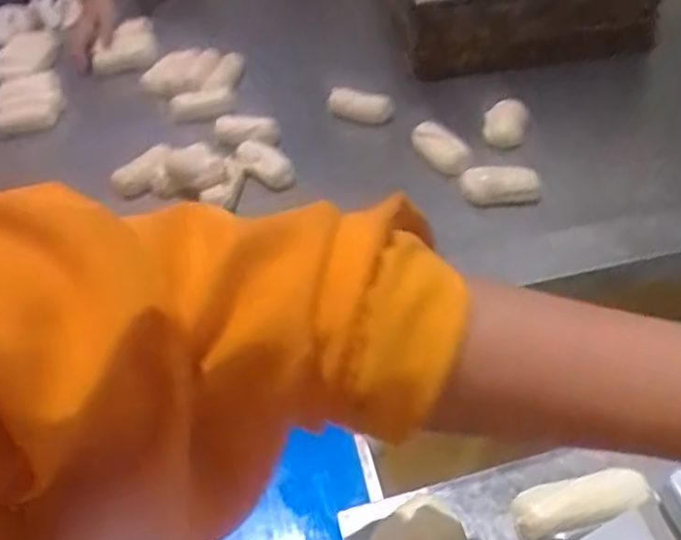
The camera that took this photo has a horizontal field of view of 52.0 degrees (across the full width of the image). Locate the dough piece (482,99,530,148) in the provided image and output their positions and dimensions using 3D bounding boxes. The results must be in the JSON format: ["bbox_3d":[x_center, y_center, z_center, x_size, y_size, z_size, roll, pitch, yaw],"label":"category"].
[{"bbox_3d":[0.208,-0.181,0.879,0.053,0.054,0.042,7,45,16],"label":"dough piece"}]

